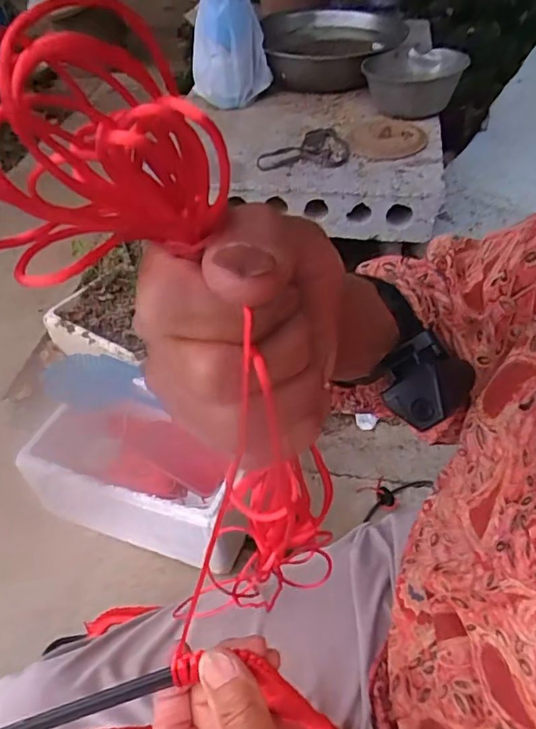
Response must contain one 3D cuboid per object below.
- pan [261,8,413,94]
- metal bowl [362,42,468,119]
[{"bbox_3d":[0.122,-0.601,1.040,0.249,0.089,0.293,-5,47,0],"label":"pan"},{"bbox_3d":[0.251,-0.487,0.923,0.157,0.070,0.168,-2,47,3],"label":"metal bowl"}]

